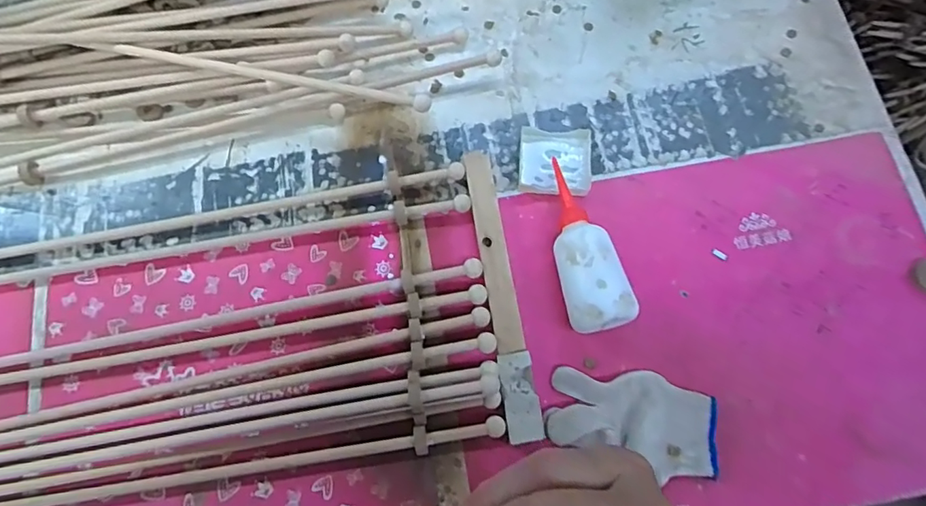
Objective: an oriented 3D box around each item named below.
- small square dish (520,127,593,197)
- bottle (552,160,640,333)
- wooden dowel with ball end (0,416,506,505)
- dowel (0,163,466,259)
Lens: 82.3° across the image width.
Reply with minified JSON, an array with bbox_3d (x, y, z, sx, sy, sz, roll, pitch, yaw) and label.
[{"bbox_3d":[0.100,-0.100,0.575,0.076,0.023,0.072,8,75,2],"label":"small square dish"},{"bbox_3d":[0.117,-0.012,0.532,0.057,0.058,0.182,-10,63,-3],"label":"bottle"},{"bbox_3d":[-0.302,0.204,0.478,0.684,0.021,0.021,-7,75,-2],"label":"wooden dowel with ball end"},{"bbox_3d":[-0.338,-0.025,0.552,0.687,0.018,0.016,-10,75,-3],"label":"dowel"}]

